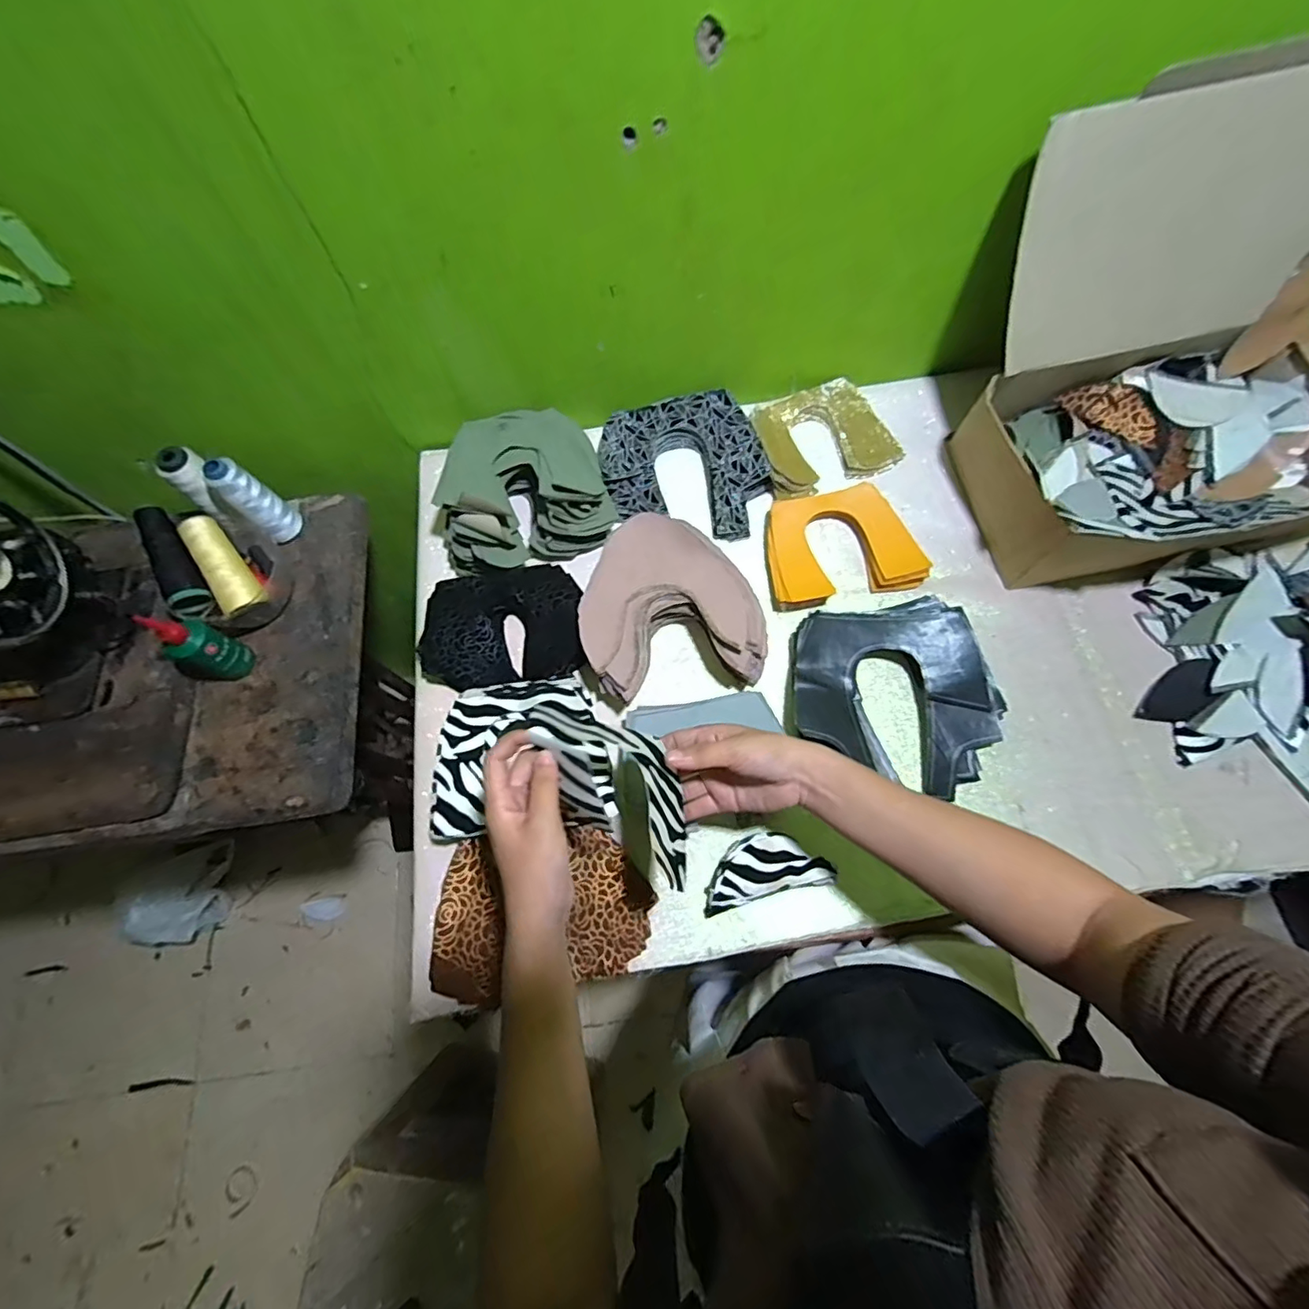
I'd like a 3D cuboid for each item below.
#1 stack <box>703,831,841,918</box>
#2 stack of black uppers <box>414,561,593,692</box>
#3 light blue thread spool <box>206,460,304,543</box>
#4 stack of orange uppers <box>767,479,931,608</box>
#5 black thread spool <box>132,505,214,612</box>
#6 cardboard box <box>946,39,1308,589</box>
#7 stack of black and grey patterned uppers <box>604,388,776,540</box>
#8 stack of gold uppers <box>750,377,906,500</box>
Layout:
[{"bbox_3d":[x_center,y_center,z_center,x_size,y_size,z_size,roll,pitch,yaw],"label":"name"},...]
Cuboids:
[{"bbox_3d":[0.098,0.194,0.504,0.115,0.023,0.053,-16,70,-3],"label":"stack"},{"bbox_3d":[-0.159,-0.029,0.588,0.171,0.041,0.128,-13,70,-2],"label":"stack of black uppers"},{"bbox_3d":[-0.443,-0.169,0.616,0.037,0.108,0.040,-1,70,3],"label":"light blue thread spool"},{"bbox_3d":[0.202,-0.121,0.601,0.157,0.019,0.121,-10,70,-1],"label":"stack of orange uppers"},{"bbox_3d":[-0.509,-0.102,0.585,0.035,0.036,0.117,-31,71,-8],"label":"black thread spool"},{"bbox_3d":[0.496,-0.275,0.520,0.335,0.274,0.321,-14,70,-2],"label":"cardboard box"},{"bbox_3d":[0.035,-0.218,0.648,0.182,0.028,0.188,-13,70,-2],"label":"stack of black and grey patterned uppers"},{"bbox_3d":[0.203,-0.263,0.660,0.159,0.026,0.135,-16,70,-3],"label":"stack of gold uppers"}]

